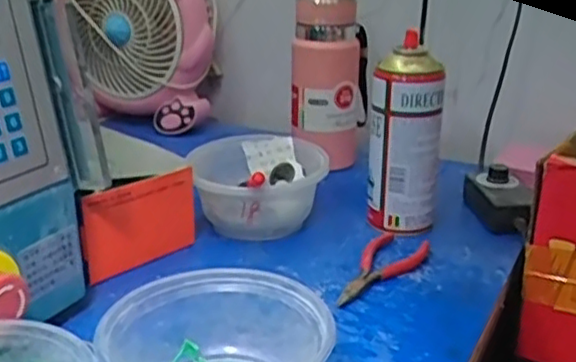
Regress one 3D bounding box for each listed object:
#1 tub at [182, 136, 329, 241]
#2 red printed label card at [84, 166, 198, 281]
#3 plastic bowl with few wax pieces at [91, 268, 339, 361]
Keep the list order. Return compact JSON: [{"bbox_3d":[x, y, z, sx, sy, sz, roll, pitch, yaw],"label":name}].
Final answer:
[{"bbox_3d":[-0.033,0.009,0.664,0.120,0.074,0.127,13,24,30],"label":"tub"},{"bbox_3d":[-0.122,0.035,0.584,0.008,0.074,0.108,18,26,38],"label":"red printed label card"},{"bbox_3d":[-0.044,0.107,0.417,0.135,0.058,0.112,-4,21,-12],"label":"plastic bowl with few wax pieces"}]

